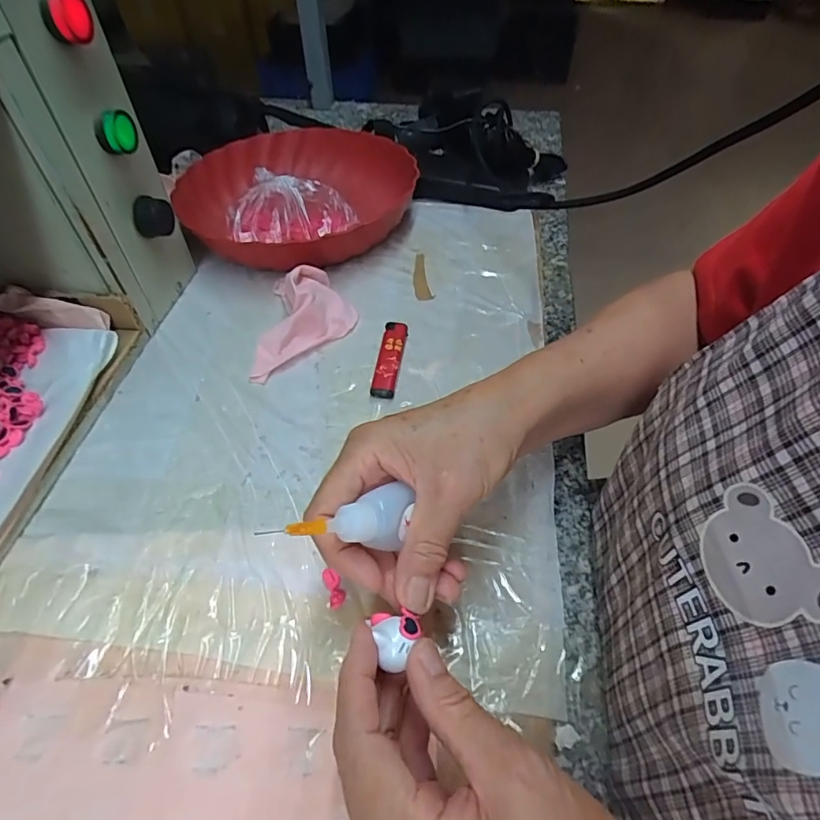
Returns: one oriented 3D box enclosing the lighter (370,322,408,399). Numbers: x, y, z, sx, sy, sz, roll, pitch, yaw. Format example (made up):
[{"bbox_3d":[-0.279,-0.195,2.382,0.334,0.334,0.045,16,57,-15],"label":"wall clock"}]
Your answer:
[{"bbox_3d":[-0.016,-0.041,0.394,0.019,0.011,0.075,6,51,6],"label":"lighter"}]

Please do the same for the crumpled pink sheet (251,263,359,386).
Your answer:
[{"bbox_3d":[-0.086,-0.080,0.411,0.078,0.036,0.120,0,51,1],"label":"crumpled pink sheet"}]

